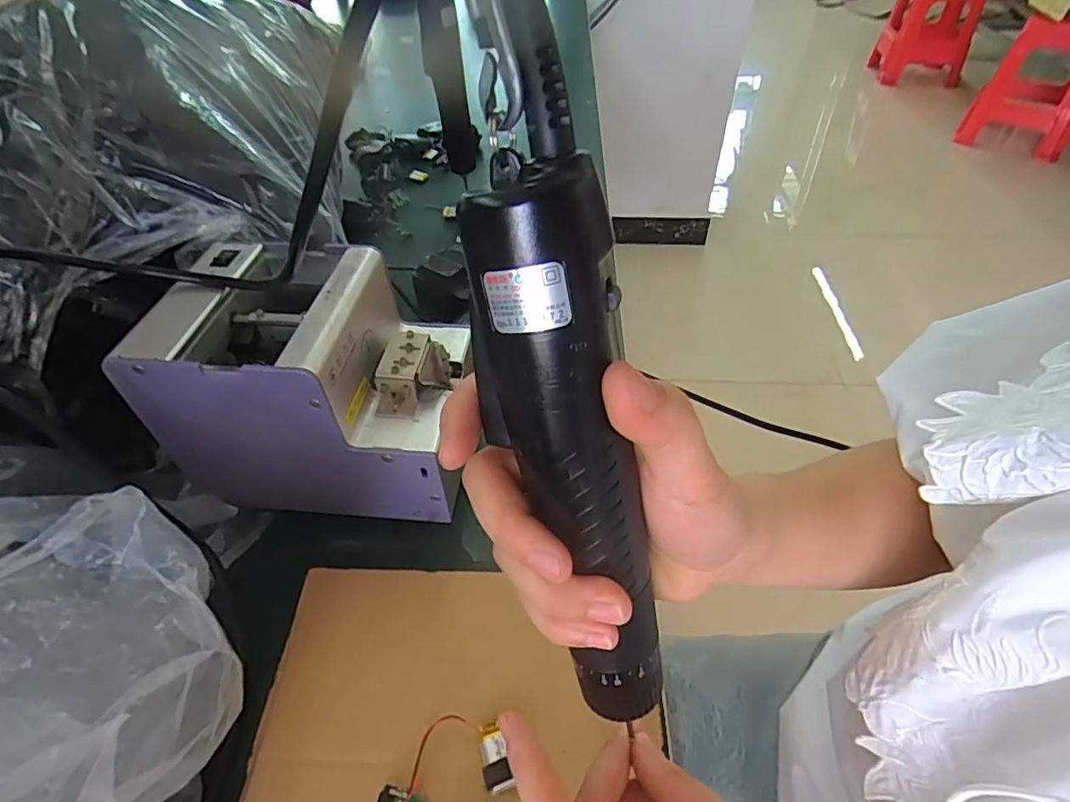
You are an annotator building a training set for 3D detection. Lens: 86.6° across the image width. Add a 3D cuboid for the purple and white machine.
[{"bbox_3d":[-0.144,-0.015,0.399,0.179,0.139,0.128,3,47,5],"label":"purple and white machine"}]

